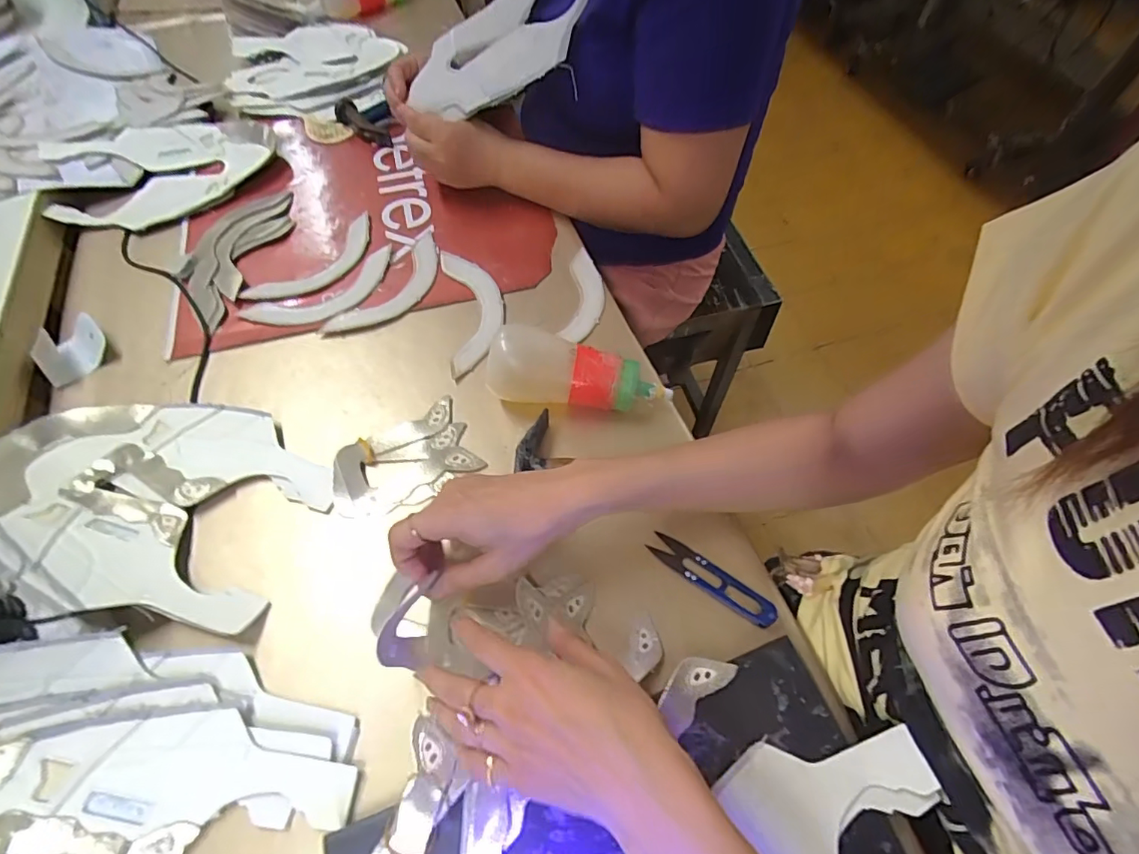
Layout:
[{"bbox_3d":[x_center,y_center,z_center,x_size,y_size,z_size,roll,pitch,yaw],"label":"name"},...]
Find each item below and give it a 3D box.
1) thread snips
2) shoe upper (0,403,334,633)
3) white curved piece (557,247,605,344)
[{"bbox_3d":[0.105,0.114,0.398,0.100,0.015,0.022,34,65,19],"label":"thread snips"},{"bbox_3d":[-0.326,0.045,0.410,0.253,0.048,0.178,20,61,12],"label":"shoe upper"},{"bbox_3d":[0.016,-0.136,0.543,0.039,0.011,0.114,7,59,4],"label":"white curved piece"}]

